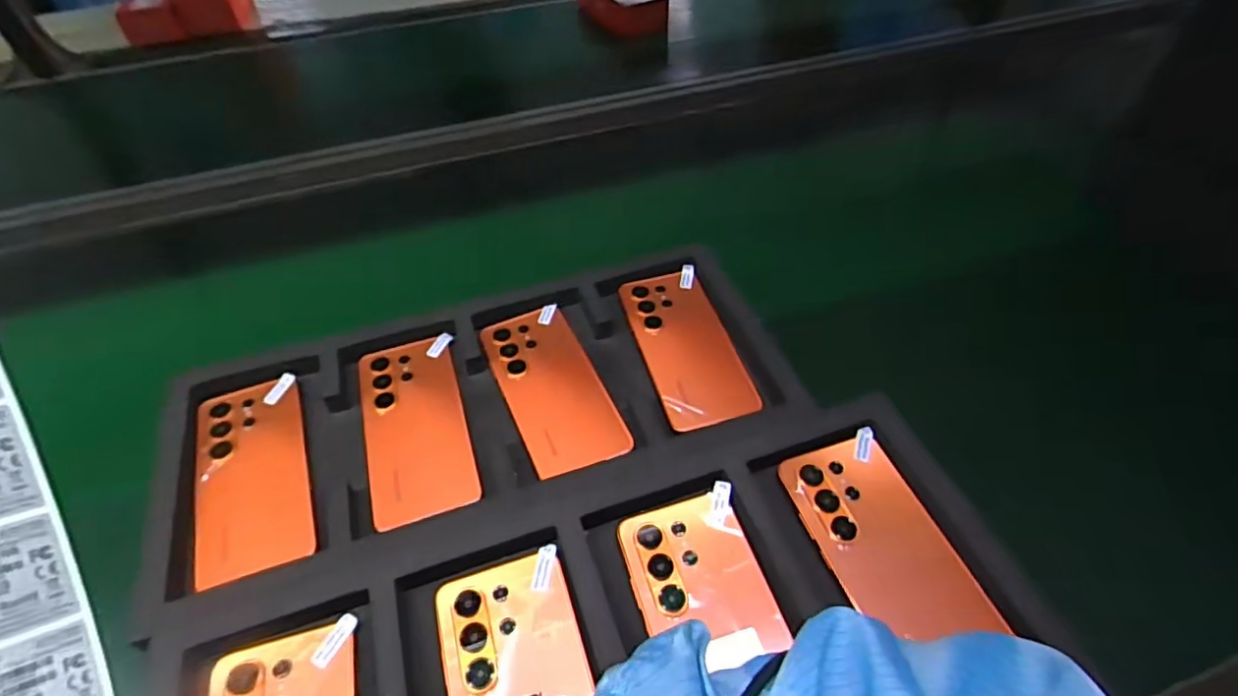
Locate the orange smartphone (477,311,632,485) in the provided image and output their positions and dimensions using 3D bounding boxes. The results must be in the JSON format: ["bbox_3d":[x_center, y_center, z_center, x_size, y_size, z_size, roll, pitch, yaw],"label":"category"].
[{"bbox_3d":[-0.056,0.032,0.515,0.078,0.010,0.166,-20,51,-15],"label":"orange smartphone"}]

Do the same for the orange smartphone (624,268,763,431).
[{"bbox_3d":[0.060,-0.005,0.543,0.079,0.005,0.172,-12,50,-9],"label":"orange smartphone"}]

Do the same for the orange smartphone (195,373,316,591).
[{"bbox_3d":[-0.276,0.093,0.465,0.075,0.009,0.164,-19,51,-14],"label":"orange smartphone"}]

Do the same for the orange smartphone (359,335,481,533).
[{"bbox_3d":[-0.162,0.059,0.492,0.077,0.007,0.166,-15,50,-11],"label":"orange smartphone"}]

